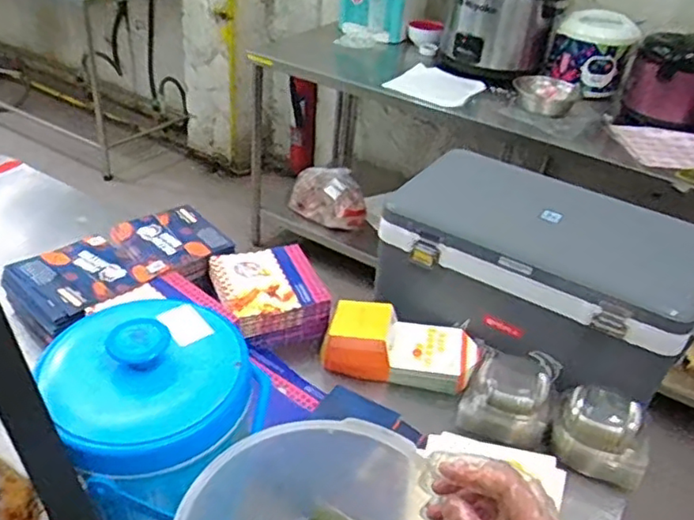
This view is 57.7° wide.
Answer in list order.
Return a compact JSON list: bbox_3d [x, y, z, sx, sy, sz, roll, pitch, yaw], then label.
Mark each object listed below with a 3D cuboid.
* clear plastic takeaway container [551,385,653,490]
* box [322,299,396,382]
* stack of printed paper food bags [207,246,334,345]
[{"bbox_3d":[0.364,0.243,0.896,0.130,0.078,0.104,22,38,22],"label":"clear plastic takeaway container"},{"bbox_3d":[0.020,0.126,1.027,0.113,0.085,0.105,8,35,3],"label":"box"},{"bbox_3d":[-0.132,0.062,1.081,0.167,0.070,0.193,-9,37,-21],"label":"stack of printed paper food bags"}]

